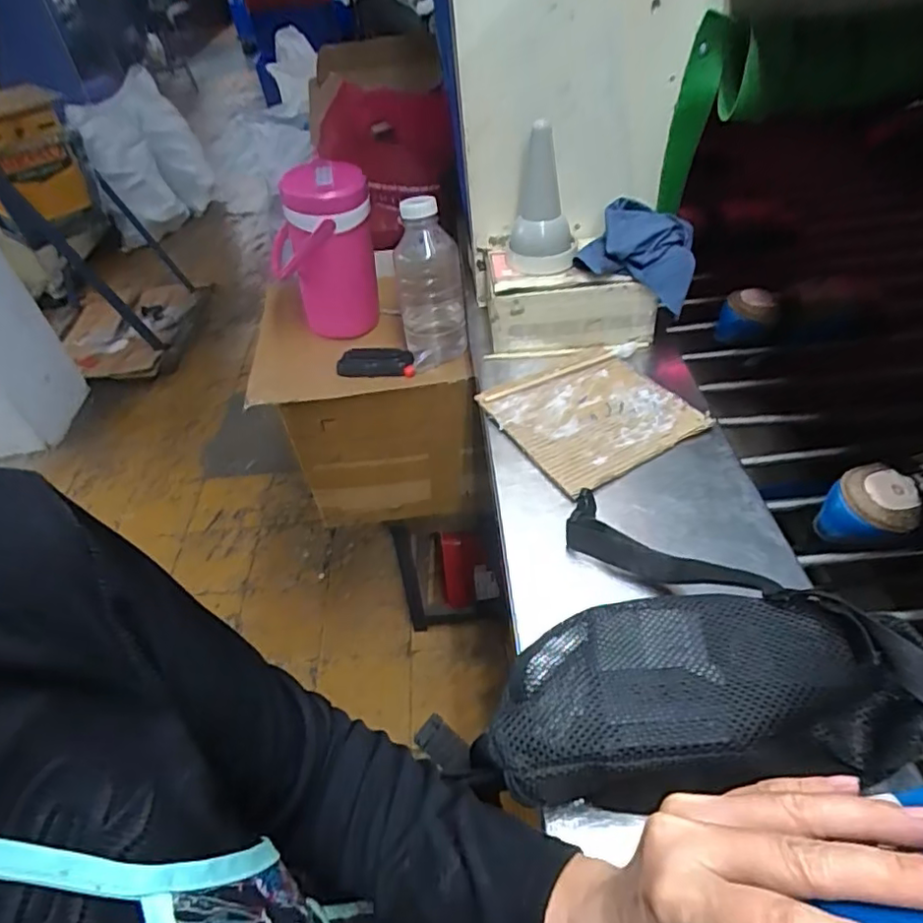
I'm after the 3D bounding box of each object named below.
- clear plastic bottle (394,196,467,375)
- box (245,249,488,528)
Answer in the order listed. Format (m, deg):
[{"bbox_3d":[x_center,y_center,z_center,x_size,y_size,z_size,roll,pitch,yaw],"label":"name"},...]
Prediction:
[{"bbox_3d":[-0.041,-0.234,0.816,0.090,0.202,0.099,-10,44,-4],"label":"clear plastic bottle"},{"bbox_3d":[-0.138,-0.103,1.018,0.309,0.304,0.296,-7,44,-1],"label":"box"}]

